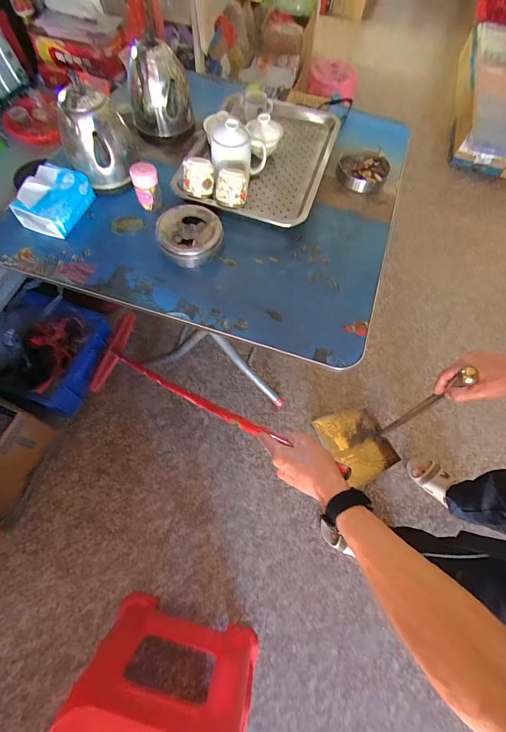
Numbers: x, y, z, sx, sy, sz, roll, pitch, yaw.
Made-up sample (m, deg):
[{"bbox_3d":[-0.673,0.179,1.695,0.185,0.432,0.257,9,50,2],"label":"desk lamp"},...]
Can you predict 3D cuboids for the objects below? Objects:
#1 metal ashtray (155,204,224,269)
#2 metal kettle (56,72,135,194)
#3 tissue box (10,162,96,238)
[{"bbox_3d":[-0.122,-0.257,0.655,0.125,0.040,0.123,-3,66,-3],"label":"metal ashtray"},{"bbox_3d":[-0.306,-0.456,0.667,0.139,0.140,0.131,-27,70,-13],"label":"metal kettle"},{"bbox_3d":[-0.394,-0.332,0.672,0.101,0.058,0.131,21,67,7],"label":"tissue box"}]

